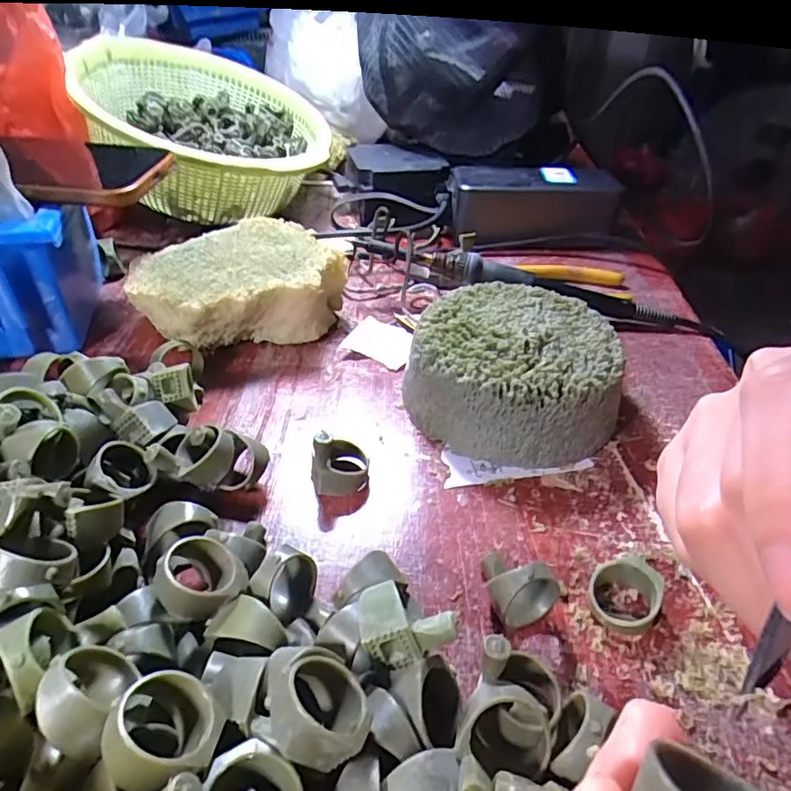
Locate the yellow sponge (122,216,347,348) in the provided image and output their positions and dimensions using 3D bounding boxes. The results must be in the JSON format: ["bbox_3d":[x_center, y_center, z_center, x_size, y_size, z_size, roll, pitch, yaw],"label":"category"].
[{"bbox_3d":[-0.095,-0.069,0.340,0.120,0.044,0.104,-12,43,-17],"label":"yellow sponge"}]

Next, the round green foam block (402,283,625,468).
[{"bbox_3d":[0.060,-0.013,0.280,0.100,0.046,0.093,2,41,-2],"label":"round green foam block"}]

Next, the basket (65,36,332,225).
[{"bbox_3d":[-0.150,-0.218,0.453,0.184,0.086,0.201,-10,43,-16],"label":"basket"}]

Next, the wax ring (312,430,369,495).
[{"bbox_3d":[-0.024,0.026,0.243,0.023,0.031,0.023,1,41,-3],"label":"wax ring"}]

